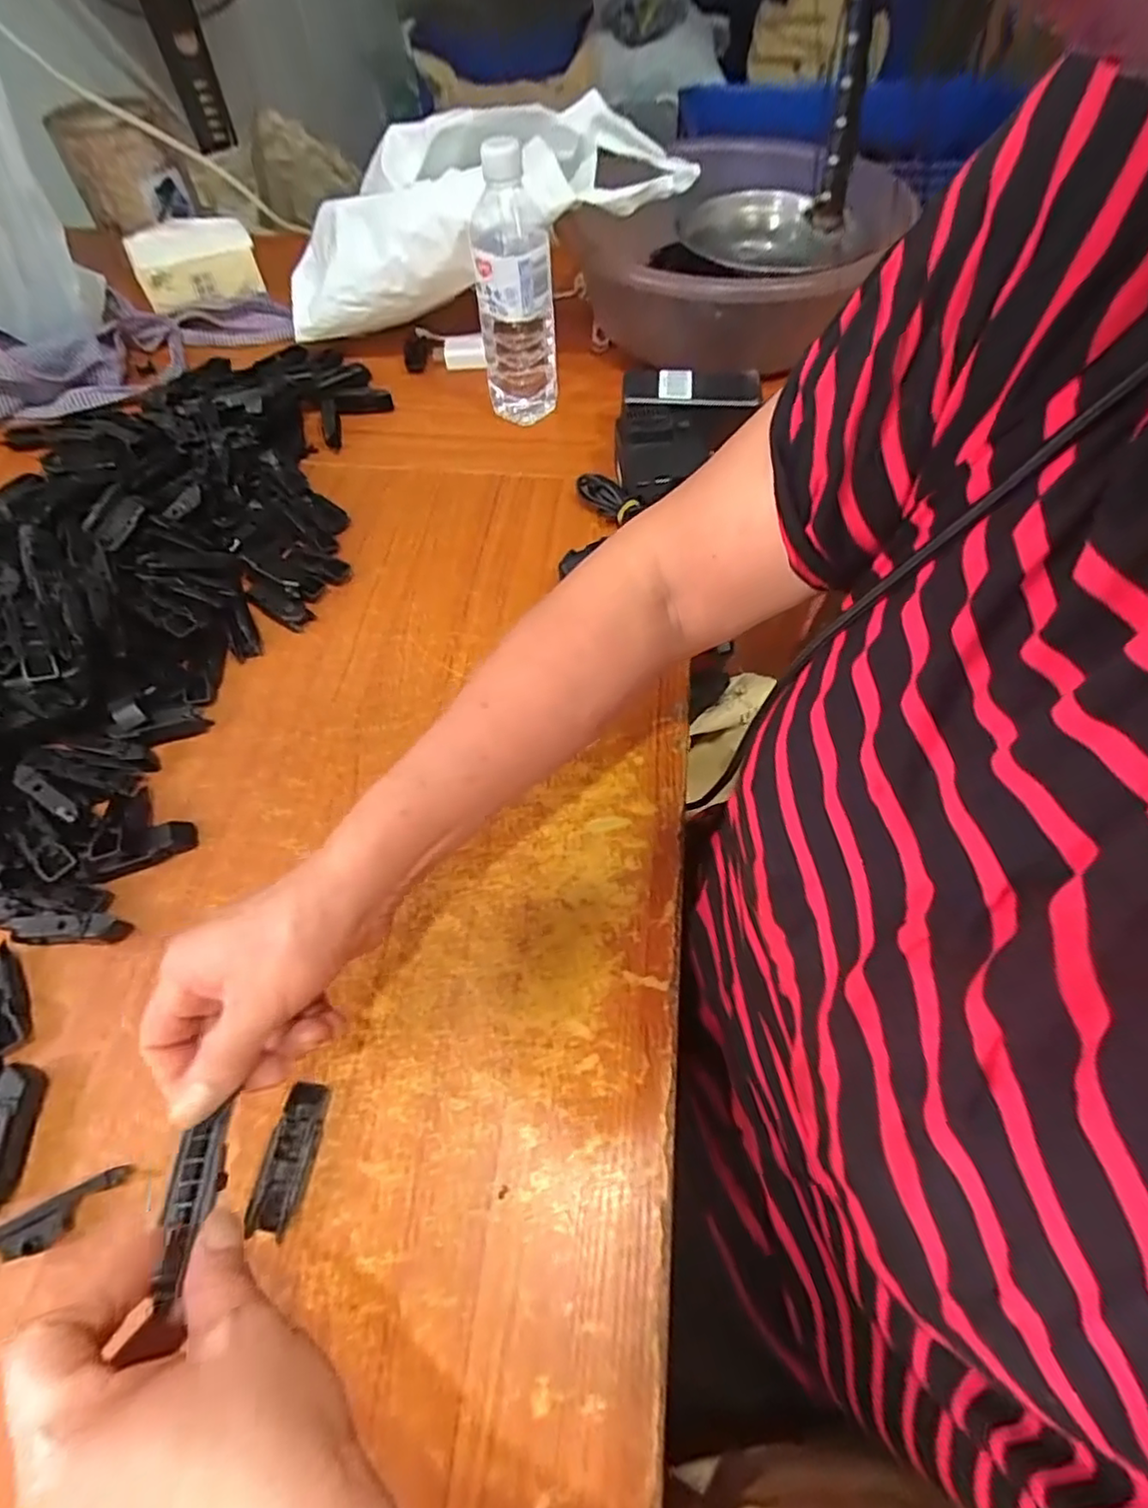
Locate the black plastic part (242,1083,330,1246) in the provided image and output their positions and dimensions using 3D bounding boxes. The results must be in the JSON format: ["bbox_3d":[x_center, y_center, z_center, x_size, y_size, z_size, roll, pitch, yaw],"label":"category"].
[{"bbox_3d":[-0.146,0.207,0.333,0.021,0.014,0.066,7,59,5],"label":"black plastic part"}]

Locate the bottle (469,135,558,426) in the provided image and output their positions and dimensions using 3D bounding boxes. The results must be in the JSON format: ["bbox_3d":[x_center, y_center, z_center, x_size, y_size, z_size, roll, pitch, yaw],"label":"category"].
[{"bbox_3d":[-0.052,-0.411,0.587,0.070,0.205,0.062,-4,58,-2],"label":"bottle"}]

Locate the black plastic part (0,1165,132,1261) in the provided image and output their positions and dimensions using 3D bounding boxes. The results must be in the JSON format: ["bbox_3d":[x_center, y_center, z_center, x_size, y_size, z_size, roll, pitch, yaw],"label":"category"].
[{"bbox_3d":[-0.266,0.233,0.318,0.082,0.012,0.021,-26,62,-15],"label":"black plastic part"}]

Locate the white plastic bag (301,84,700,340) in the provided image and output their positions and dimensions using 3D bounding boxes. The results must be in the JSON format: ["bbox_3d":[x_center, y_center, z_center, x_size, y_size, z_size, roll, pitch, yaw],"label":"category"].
[{"bbox_3d":[-0.122,-0.511,0.617,0.434,0.122,0.116,-5,56,23],"label":"white plastic bag"}]

